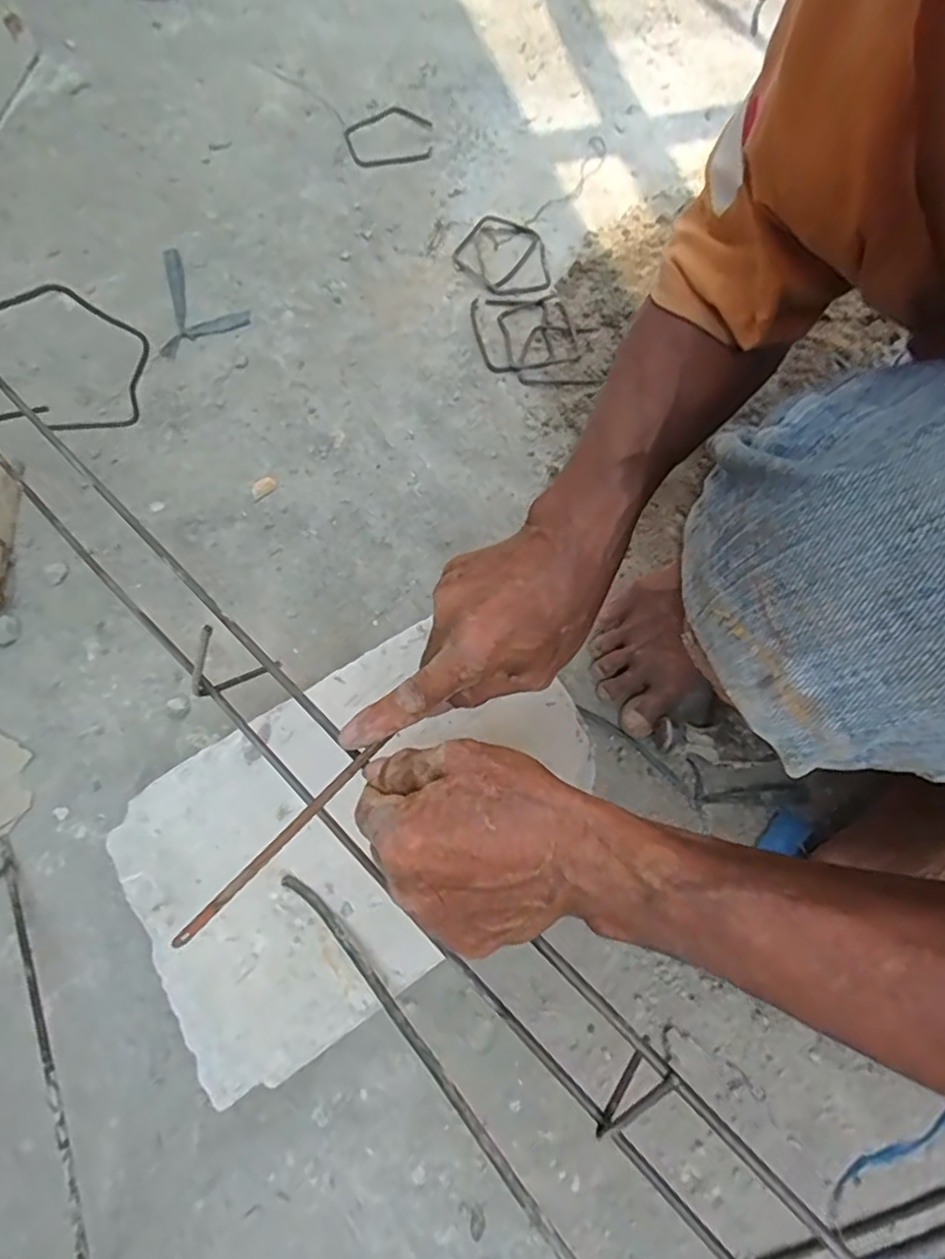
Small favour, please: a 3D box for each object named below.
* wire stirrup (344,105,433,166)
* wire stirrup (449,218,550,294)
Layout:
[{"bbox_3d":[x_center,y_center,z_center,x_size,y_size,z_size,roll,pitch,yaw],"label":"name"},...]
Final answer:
[{"bbox_3d":[-0.107,-0.637,0.836,0.115,0.005,0.118,1,66,-2],"label":"wire stirrup"},{"bbox_3d":[0.031,-0.433,0.754,0.108,0.005,0.120,-4,67,-4],"label":"wire stirrup"}]

